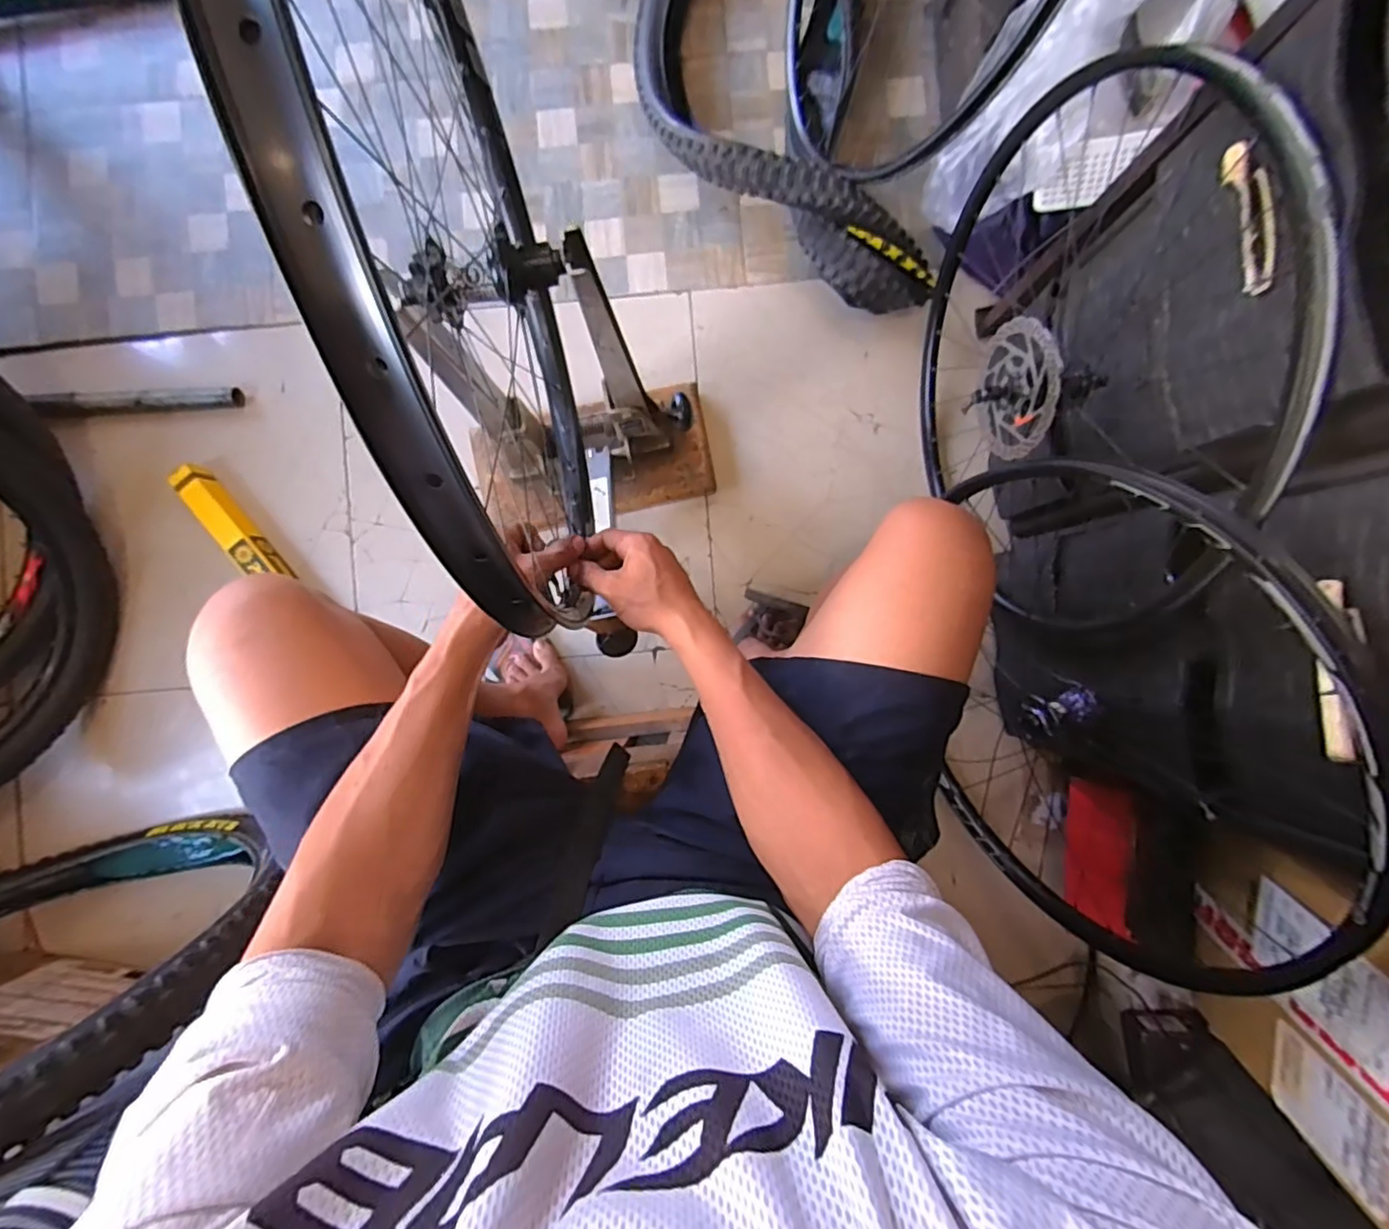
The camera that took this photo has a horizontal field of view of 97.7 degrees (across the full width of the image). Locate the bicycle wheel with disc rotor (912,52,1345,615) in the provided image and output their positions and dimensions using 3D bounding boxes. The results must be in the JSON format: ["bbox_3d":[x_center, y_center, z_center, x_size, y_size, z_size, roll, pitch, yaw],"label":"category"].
[{"bbox_3d":[0.401,-0.274,0.724,0.130,0.588,0.583,-15,89,-1],"label":"bicycle wheel with disc rotor"}]

